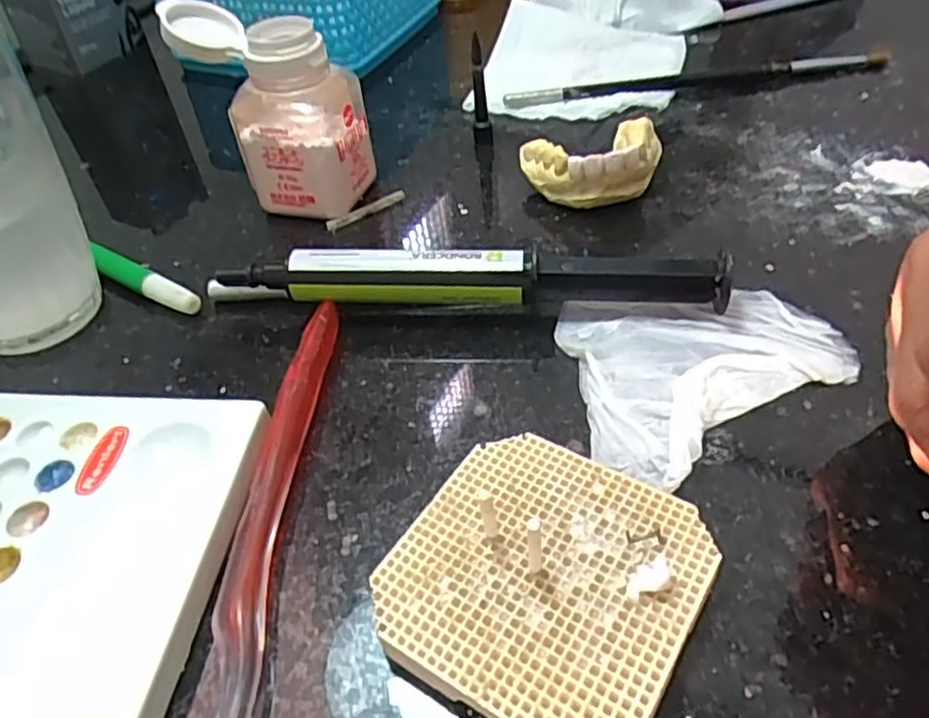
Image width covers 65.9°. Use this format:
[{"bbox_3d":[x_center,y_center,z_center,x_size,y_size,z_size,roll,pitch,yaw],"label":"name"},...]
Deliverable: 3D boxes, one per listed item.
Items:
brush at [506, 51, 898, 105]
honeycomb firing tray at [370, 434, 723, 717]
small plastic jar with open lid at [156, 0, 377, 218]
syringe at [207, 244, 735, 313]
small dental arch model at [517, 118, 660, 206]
[{"bbox_3d":[0.114,-0.136,0.348,0.187,0.008,0.011,-10,44,-3],"label":"brush"},{"bbox_3d":[0.018,0.051,0.166,0.064,0.011,0.066,23,51,25],"label":"honeycomb firing tray"},{"bbox_3d":[-0.073,-0.094,0.282,0.063,0.070,0.037,5,45,11],"label":"small plastic jar with open lid"},{"bbox_3d":[-0.001,-0.025,0.236,0.168,0.022,0.013,1,44,7],"label":"syringe"},{"bbox_3d":[0.053,-0.077,0.282,0.054,0.026,0.034,-13,44,-7],"label":"small dental arch model"}]

